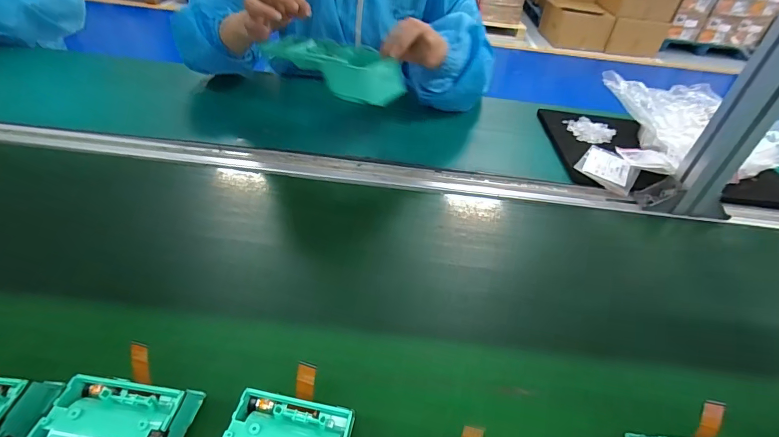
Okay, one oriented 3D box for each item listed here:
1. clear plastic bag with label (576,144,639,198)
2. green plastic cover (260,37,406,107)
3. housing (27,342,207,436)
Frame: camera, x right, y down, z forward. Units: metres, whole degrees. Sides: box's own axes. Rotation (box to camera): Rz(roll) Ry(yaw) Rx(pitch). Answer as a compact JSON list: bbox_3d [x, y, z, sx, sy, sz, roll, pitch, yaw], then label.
[{"bbox_3d":[0.322,-0.074,0.584,0.078,0.006,0.101,29,45,24],"label":"clear plastic bag with label"},{"bbox_3d":[-0.064,-0.202,0.527,0.181,0.034,0.110,26,43,21],"label":"green plastic cover"},{"bbox_3d":[-0.176,0.138,0.258,0.080,0.042,0.084,9,40,3],"label":"housing"}]

